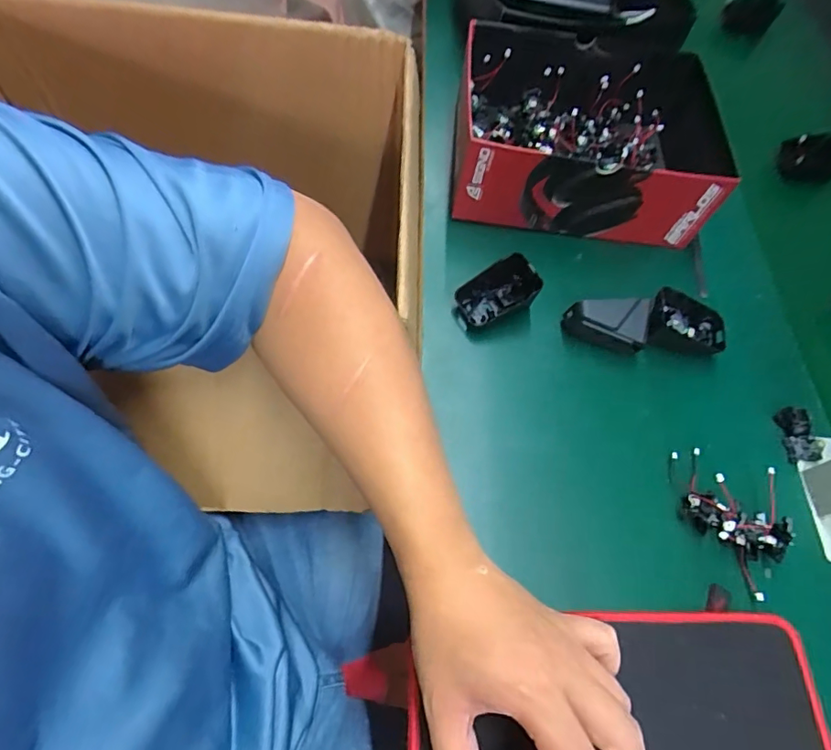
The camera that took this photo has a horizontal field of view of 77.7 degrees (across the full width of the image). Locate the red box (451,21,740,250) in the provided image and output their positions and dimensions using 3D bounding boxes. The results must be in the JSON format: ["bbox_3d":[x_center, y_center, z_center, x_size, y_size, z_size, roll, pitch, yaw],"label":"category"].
[{"bbox_3d":[0.171,-0.234,0.516,0.256,0.094,0.188,4,62,-1],"label":"red box"}]

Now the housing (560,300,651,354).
[{"bbox_3d":[0.162,-0.042,0.438,0.060,0.046,0.031,6,62,0],"label":"housing"}]

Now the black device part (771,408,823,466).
[{"bbox_3d":[0.312,0.049,0.419,0.029,0.011,0.043,-3,62,-5],"label":"black device part"}]

